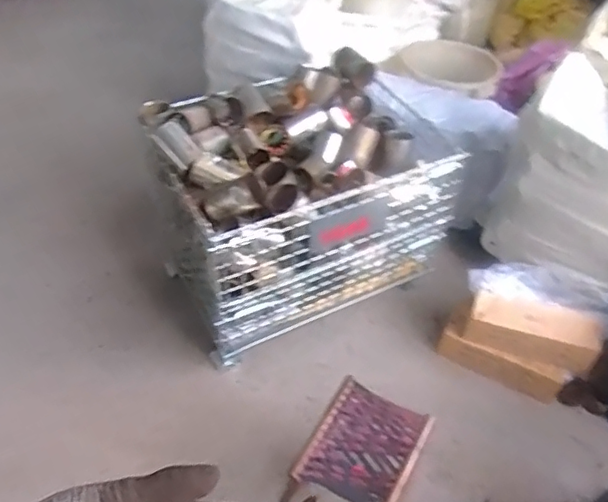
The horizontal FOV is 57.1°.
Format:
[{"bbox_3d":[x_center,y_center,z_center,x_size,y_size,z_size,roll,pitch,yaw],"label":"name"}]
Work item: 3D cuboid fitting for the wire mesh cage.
[{"bbox_3d":[-0.013,-0.166,1.836,0.817,0.585,0.586,-19,49,-20],"label":"wire mesh cage"}]

